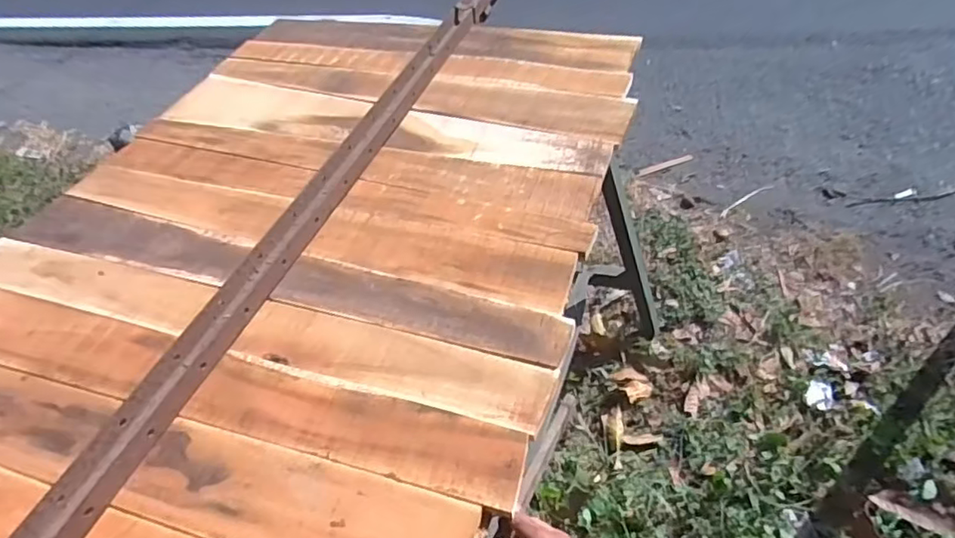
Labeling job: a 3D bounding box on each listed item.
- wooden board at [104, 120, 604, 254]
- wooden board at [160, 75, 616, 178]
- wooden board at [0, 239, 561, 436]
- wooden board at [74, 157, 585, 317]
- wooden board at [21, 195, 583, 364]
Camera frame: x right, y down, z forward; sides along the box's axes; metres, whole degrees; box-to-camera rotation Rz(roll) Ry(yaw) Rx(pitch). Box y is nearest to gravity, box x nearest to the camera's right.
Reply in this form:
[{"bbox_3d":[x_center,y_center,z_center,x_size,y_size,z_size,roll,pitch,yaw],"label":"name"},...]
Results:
[{"bbox_3d":[-0.276,-0.186,1.076,0.994,0.026,0.182,11,49,17],"label":"wooden board"},{"bbox_3d":[-0.217,-0.310,1.192,0.982,0.017,0.168,13,50,18],"label":"wooden board"},{"bbox_3d":[-0.382,0.072,0.861,1.002,0.017,0.101,12,49,17],"label":"wooden board"},{"bbox_3d":[-0.316,-0.079,0.988,0.970,0.013,0.125,12,50,18],"label":"wooden board"},{"bbox_3d":[-0.349,0.001,0.918,1.003,0.013,0.105,13,50,18],"label":"wooden board"}]

